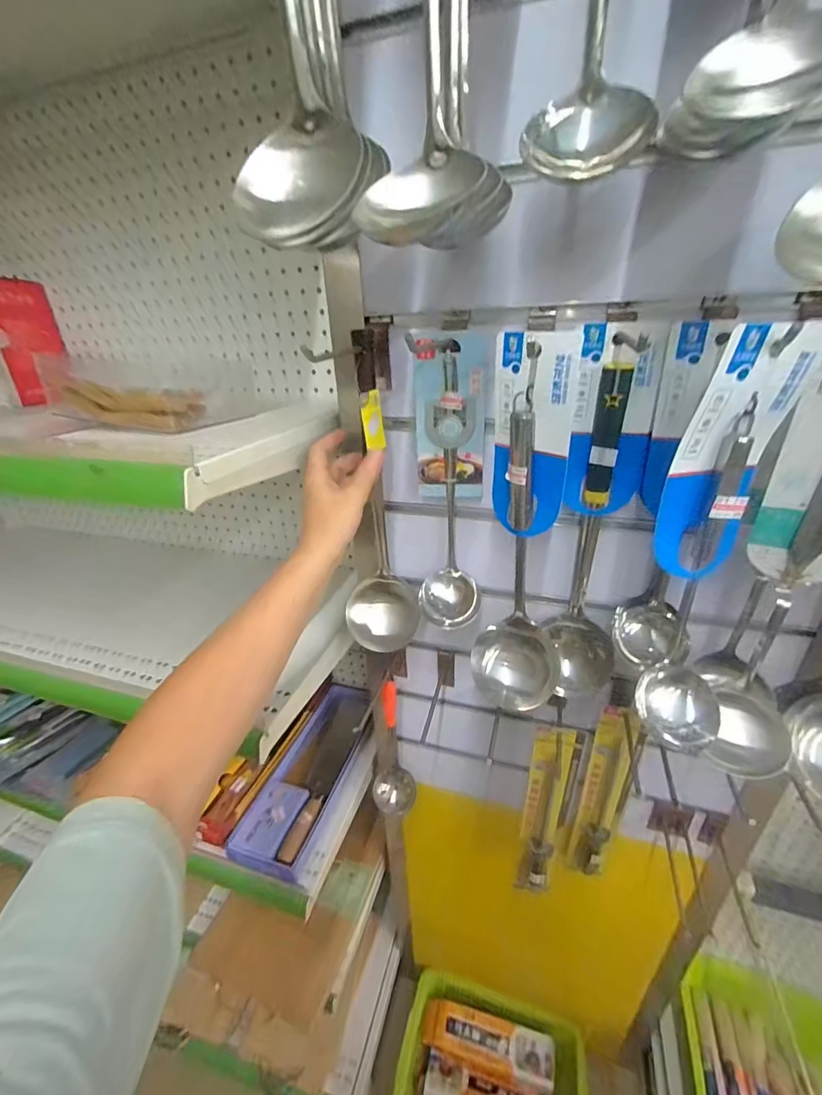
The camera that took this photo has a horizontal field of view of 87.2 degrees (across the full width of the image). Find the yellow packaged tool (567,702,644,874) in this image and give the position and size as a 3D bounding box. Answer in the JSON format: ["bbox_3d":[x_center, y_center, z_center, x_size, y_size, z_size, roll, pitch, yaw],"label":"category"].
[{"bbox_3d":[0.257,0.342,0.586,0.047,0.311,0.028,18,33,34],"label":"yellow packaged tool"}]

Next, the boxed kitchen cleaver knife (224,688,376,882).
[{"bbox_3d":[-0.163,0.383,0.755,0.112,0.052,0.345,7,28,17],"label":"boxed kitchen cleaver knife"}]

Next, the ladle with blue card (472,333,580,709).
[{"bbox_3d":[0.109,-0.003,0.412,0.080,0.355,0.057,4,27,13],"label":"ladle with blue card"}]

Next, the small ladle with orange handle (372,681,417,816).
[{"bbox_3d":[-0.031,0.299,0.657,0.064,0.233,0.074,-5,27,-5],"label":"small ladle with orange handle"}]

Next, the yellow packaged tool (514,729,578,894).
[{"bbox_3d":[0.173,0.354,0.567,0.045,0.313,0.023,4,27,13],"label":"yellow packaged tool"}]

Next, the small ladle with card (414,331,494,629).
[{"bbox_3d":[0.044,-0.063,0.465,0.073,0.295,0.072,0,27,4],"label":"small ladle with card"}]

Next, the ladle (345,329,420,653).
[{"bbox_3d":[-0.033,-0.039,0.483,0.086,0.359,0.052,8,27,13],"label":"ladle"}]

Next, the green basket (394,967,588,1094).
[{"bbox_3d":[0.165,1.130,0.903,0.369,0.101,0.275,6,28,15],"label":"green basket"}]

